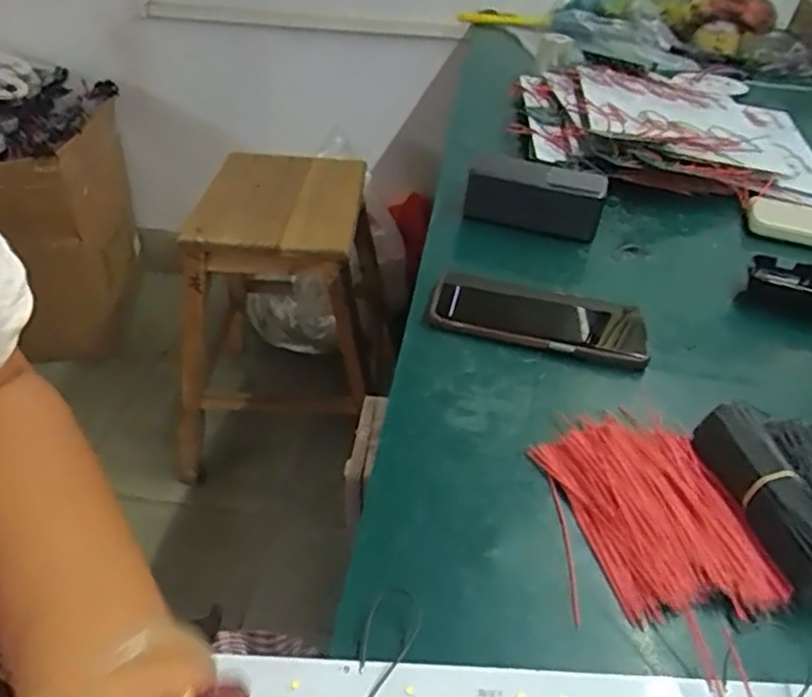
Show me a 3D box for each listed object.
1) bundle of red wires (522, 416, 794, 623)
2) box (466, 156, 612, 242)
[{"bbox_3d":[0.132,0.087,0.378,0.103,0.008,0.133,0,38,-7],"label":"bundle of red wires"},{"bbox_3d":[0.123,-0.147,0.650,0.131,0.051,0.038,14,39,14],"label":"box"}]

